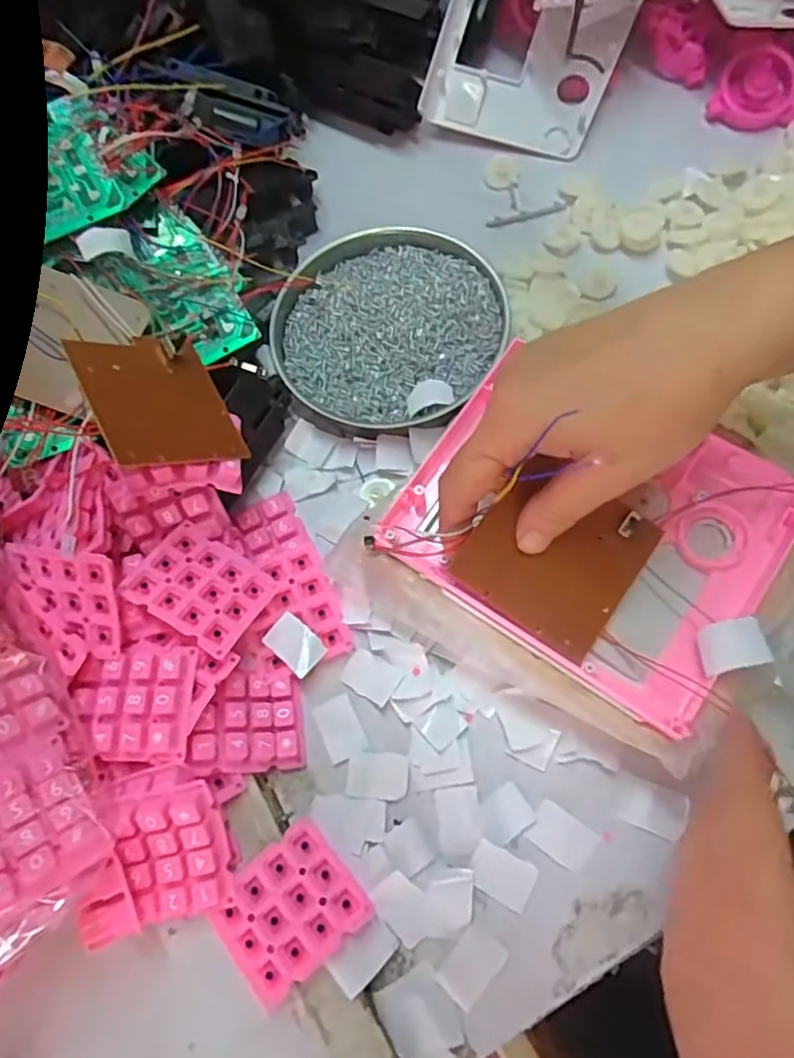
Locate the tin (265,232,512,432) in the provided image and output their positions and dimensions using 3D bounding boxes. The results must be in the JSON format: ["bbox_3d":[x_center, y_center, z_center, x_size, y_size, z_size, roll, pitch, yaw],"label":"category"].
[{"bbox_3d":[-0.005,-0.120,0.386,0.129,0.035,0.130,-2,71,5],"label":"tin"}]

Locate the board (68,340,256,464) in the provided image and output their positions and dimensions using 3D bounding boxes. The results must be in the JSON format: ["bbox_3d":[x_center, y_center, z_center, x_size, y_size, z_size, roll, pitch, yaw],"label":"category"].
[{"bbox_3d":[-0.113,-0.062,0.306,0.004,0.071,0.071,-39,75,34],"label":"board"}]

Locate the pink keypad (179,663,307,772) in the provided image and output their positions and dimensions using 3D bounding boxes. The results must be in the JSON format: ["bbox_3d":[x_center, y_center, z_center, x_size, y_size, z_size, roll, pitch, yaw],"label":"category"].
[{"bbox_3d":[-0.072,0.090,0.308,0.054,0.009,0.048,11,58,-28],"label":"pink keypad"}]

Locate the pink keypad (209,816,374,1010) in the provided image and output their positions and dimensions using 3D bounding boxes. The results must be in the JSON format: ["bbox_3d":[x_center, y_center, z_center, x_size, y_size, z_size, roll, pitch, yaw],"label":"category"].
[{"bbox_3d":[-0.047,0.167,0.281,0.057,0.013,0.050,-38,72,-8],"label":"pink keypad"}]

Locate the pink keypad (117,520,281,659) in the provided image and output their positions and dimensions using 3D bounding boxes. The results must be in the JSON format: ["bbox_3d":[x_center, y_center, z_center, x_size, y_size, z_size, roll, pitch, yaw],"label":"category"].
[{"bbox_3d":[-0.094,0.028,0.311,0.058,0.004,0.051,32,49,0],"label":"pink keypad"}]

